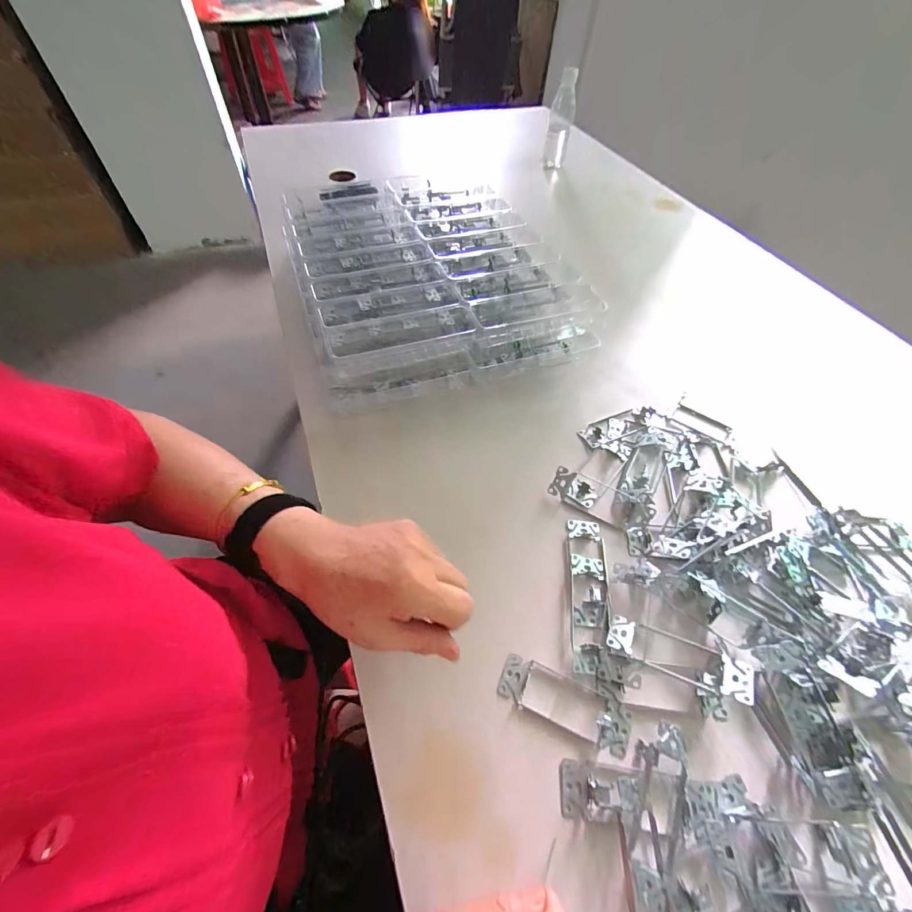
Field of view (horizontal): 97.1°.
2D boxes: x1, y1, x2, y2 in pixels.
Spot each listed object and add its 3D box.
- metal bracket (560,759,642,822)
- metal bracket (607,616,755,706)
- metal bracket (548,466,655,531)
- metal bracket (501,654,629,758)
[{"bbox_3d":[0.104,0.242,0.289,0.052,0.023,0.033,5,54,0],"label":"metal bracket"},{"bbox_3d":[0.187,0.170,0.342,0.107,0.016,0.037,15,53,27],"label":"metal bracket"},{"bbox_3d":[0.156,0.044,0.434,0.104,0.022,0.042,26,57,15],"label":"metal bracket"},{"bbox_3d":[0.090,0.196,0.326,0.106,0.016,0.042,20,55,11],"label":"metal bracket"}]

